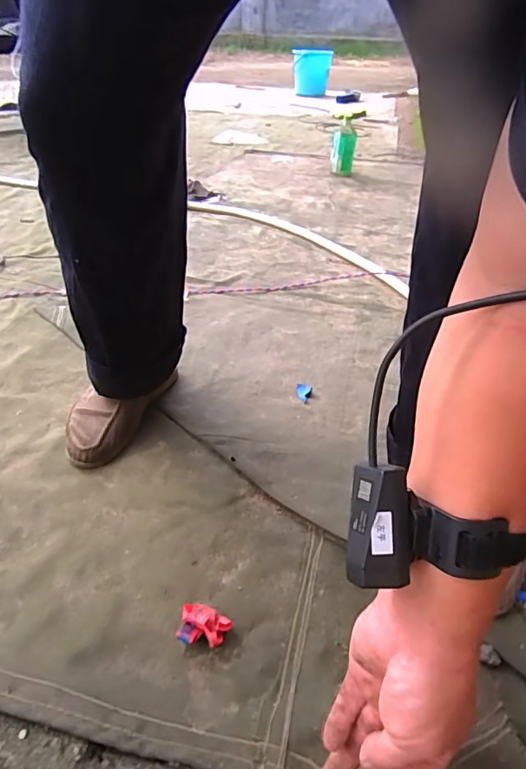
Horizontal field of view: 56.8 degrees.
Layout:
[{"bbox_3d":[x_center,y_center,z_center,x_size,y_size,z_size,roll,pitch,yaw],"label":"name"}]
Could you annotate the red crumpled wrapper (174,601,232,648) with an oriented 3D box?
[{"bbox_3d":[-0.056,0.232,0.465,0.048,0.030,0.035,8,38,7],"label":"red crumpled wrapper"}]

